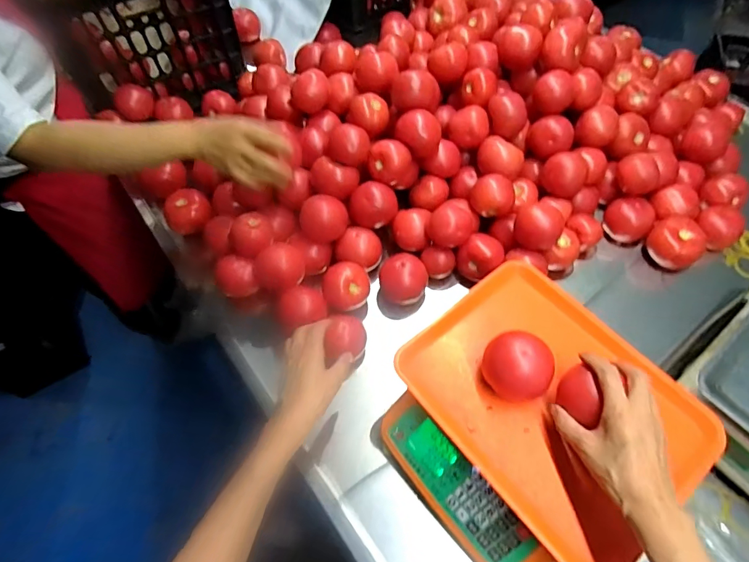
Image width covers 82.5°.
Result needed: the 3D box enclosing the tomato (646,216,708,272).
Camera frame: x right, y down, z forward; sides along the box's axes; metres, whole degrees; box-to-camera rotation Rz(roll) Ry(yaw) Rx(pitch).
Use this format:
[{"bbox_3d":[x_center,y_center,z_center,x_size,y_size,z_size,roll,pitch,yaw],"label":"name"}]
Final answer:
[{"bbox_3d":[0.481,-0.063,0.677,0.066,0.053,0.077,-34,64,-17],"label":"tomato"}]

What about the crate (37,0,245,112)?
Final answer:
[{"bbox_3d":[-0.502,-0.612,0.900,0.302,0.256,0.504,-25,62,-13],"label":"crate"}]

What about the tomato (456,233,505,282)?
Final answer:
[{"bbox_3d":[0.165,-0.037,0.663,0.059,0.051,0.057,-1,59,1],"label":"tomato"}]

